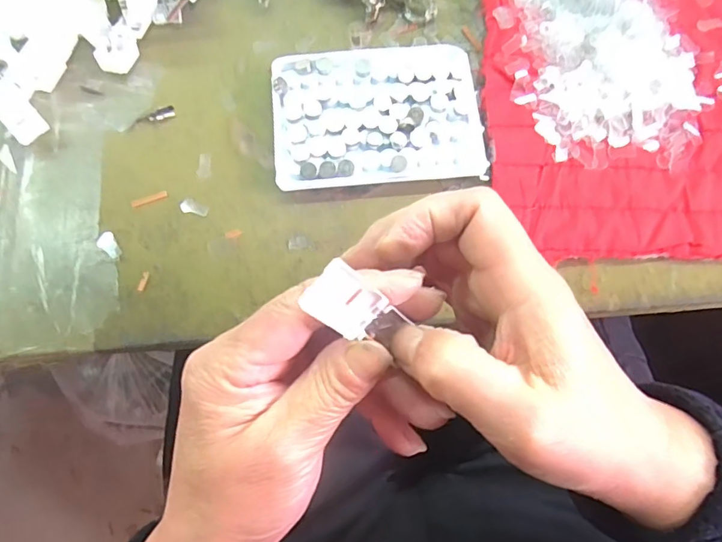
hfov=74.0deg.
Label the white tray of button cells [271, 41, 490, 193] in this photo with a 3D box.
[{"bbox_3d":[0.010,-0.102,0.311,0.130,0.017,0.096,-5,74,-2],"label":"white tray of button cells"}]

